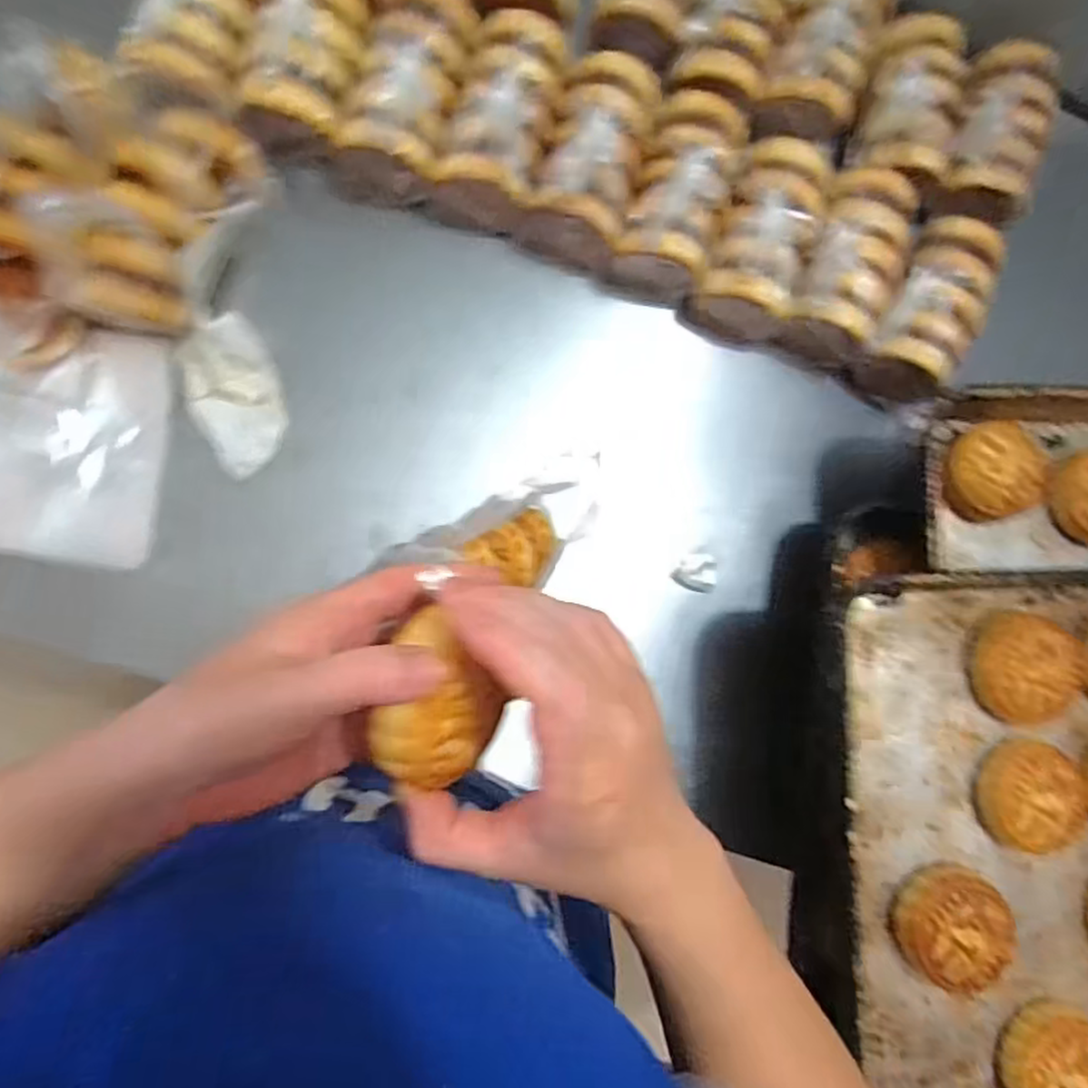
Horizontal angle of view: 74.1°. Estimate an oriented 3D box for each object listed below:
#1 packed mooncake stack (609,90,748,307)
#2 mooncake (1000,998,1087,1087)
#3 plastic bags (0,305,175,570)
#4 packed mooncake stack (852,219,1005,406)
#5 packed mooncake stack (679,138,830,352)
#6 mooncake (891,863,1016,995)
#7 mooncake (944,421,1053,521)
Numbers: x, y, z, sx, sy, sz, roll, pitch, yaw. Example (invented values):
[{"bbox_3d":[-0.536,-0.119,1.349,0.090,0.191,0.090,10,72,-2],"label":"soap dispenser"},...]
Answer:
[{"bbox_3d":[0.112,-0.286,0.601,0.086,0.077,0.152,17,83,-6],"label":"packed mooncake stack"},{"bbox_3d":[0.351,0.355,0.493,0.075,0.031,0.066,-42,92,-9],"label":"mooncake"},{"bbox_3d":[-0.427,-0.089,0.541,0.262,0.026,0.176,9,84,-7],"label":"plastic bags"},{"bbox_3d":[0.337,-0.202,0.637,0.085,0.088,0.156,29,82,-5],"label":"packed mooncake stack"},{"bbox_3d":[0.186,-0.258,0.618,0.088,0.080,0.155,21,83,-6],"label":"packed mooncake stack"},{"bbox_3d":[0.276,0.259,0.491,0.065,0.036,0.071,1,85,-8],"label":"mooncake"},{"bbox_3d":[0.351,-0.058,0.560,0.075,0.023,0.071,1,85,-8],"label":"mooncake"}]

